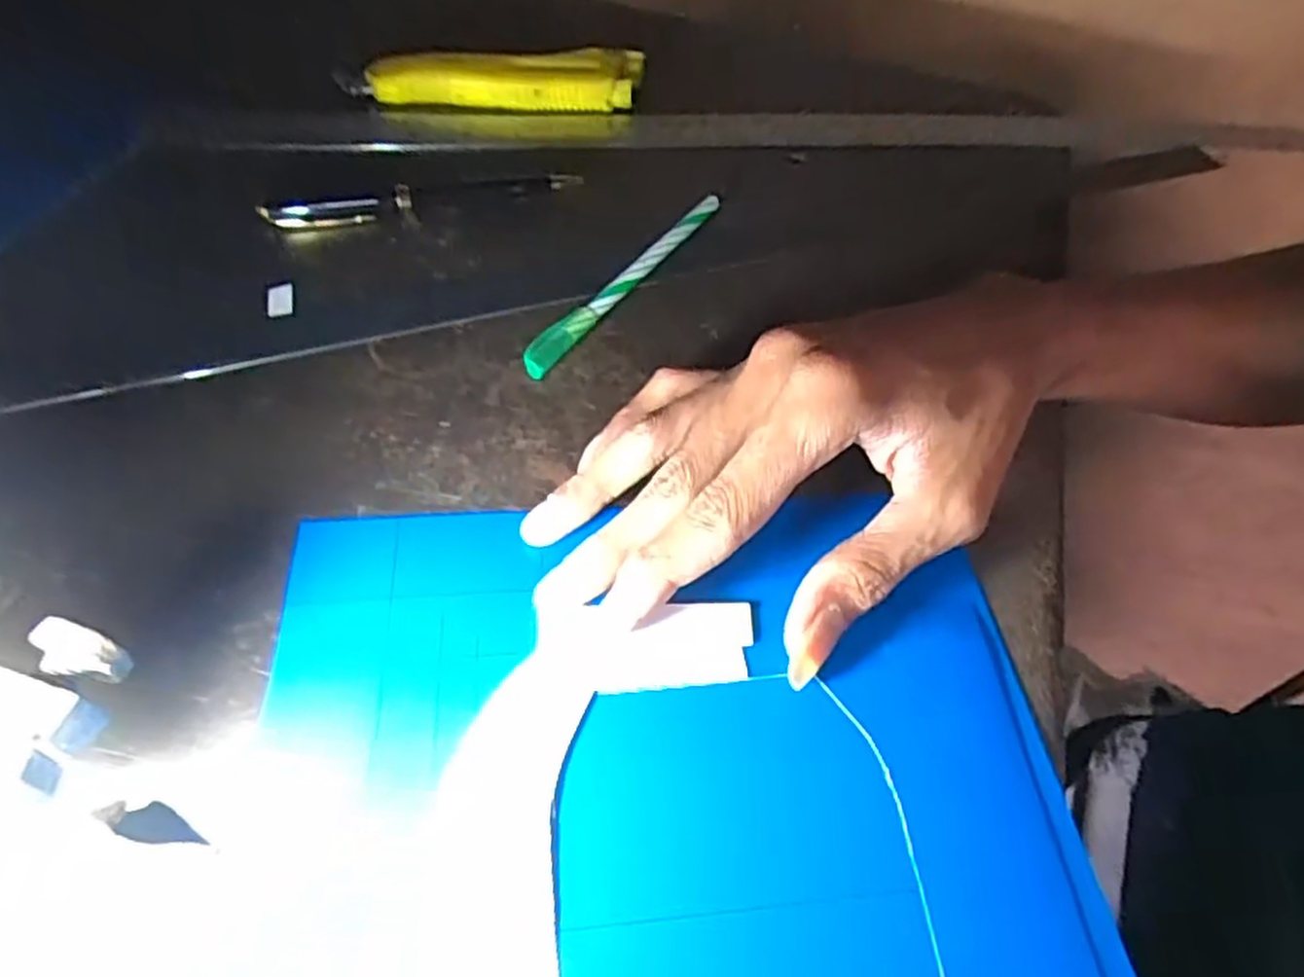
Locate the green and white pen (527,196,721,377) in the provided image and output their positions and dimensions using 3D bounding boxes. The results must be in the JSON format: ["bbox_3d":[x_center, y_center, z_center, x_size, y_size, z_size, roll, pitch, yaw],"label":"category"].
[{"bbox_3d":[-0.008,-0.087,0.319,0.011,0.011,0.134,29,56,16],"label":"green and white pen"}]

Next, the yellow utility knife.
[{"bbox_3d":[-0.075,-0.210,0.401,0.144,0.021,0.032,-6,54,-10],"label":"yellow utility knife"}]

